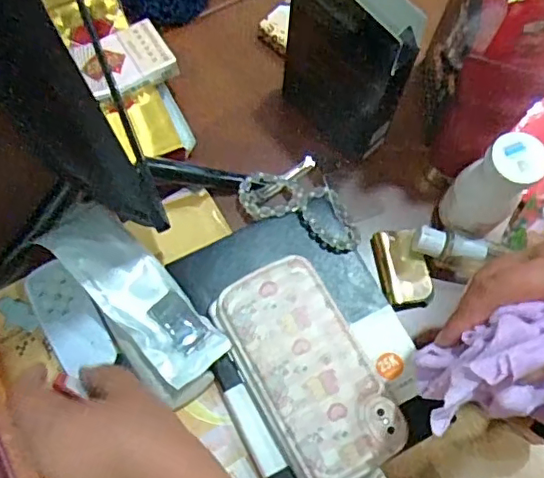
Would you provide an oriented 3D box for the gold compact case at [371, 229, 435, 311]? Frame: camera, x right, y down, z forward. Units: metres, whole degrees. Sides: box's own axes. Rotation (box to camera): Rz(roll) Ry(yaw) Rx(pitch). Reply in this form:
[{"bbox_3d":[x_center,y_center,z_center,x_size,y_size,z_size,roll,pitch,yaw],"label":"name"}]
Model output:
[{"bbox_3d":[0.107,0.025,0.470,0.041,0.015,0.066,-13,72,-5],"label":"gold compact case"}]

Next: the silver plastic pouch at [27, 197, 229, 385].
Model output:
[{"bbox_3d":[-0.103,0.036,0.424,0.158,0.024,0.054,43,76,12],"label":"silver plastic pouch"}]

